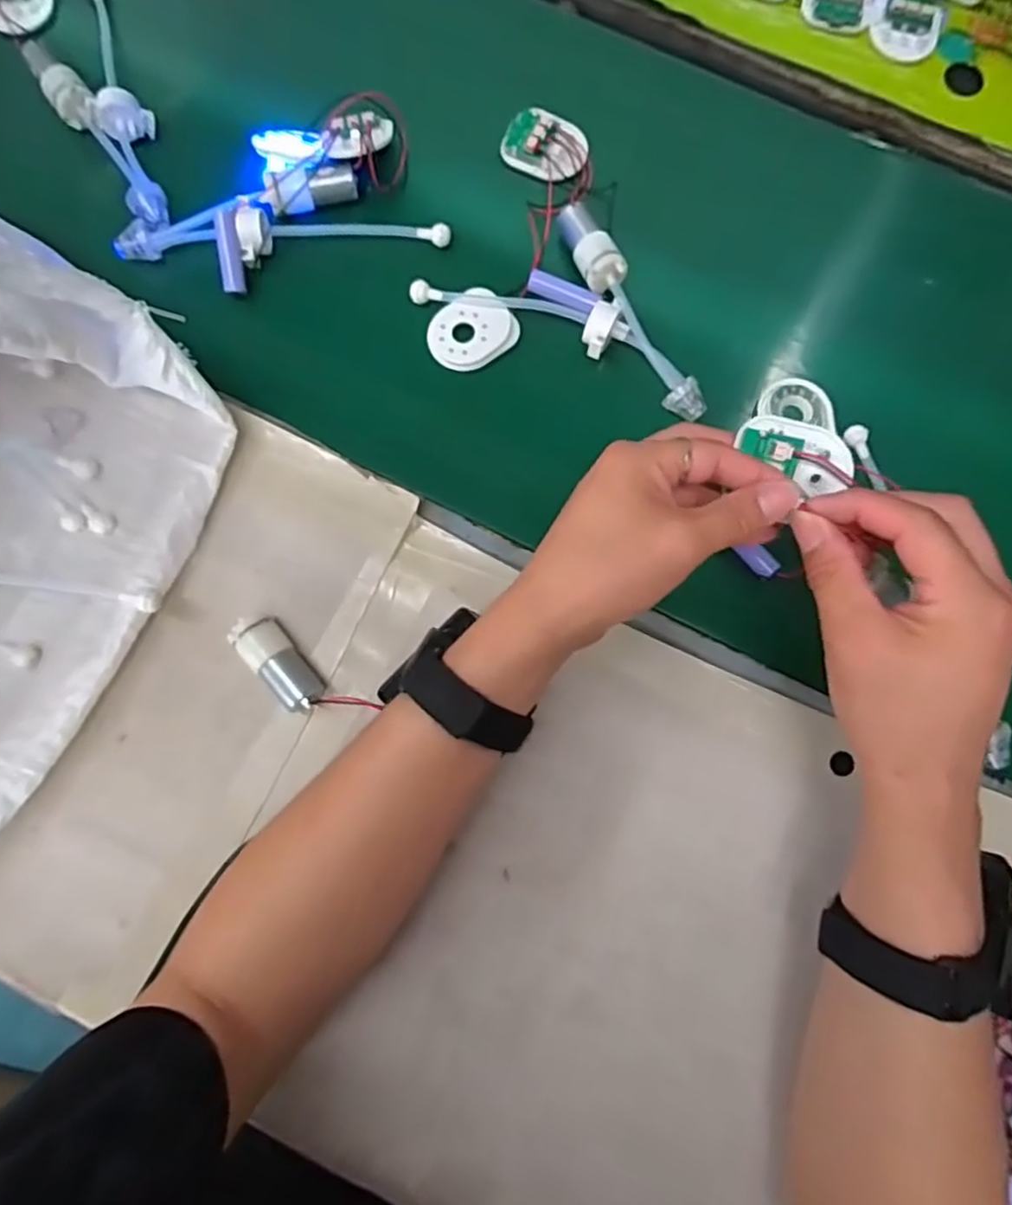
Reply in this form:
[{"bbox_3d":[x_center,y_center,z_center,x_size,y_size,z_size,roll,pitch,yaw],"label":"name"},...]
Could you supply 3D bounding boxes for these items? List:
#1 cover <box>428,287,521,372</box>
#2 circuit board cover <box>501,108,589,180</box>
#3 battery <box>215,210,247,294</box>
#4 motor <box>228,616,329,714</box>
[{"bbox_3d":[-0.023,-0.177,0.451,0.056,0.007,0.046,-34,80,-5],"label":"cover"},{"bbox_3d":[0.028,-0.317,0.481,0.058,0.007,0.047,20,81,5],"label":"circuit board cover"},{"bbox_3d":[-0.177,-0.225,0.447,0.013,0.010,0.047,-1,111,1],"label":"battery"},{"bbox_3d":[-0.131,0.036,0.403,0.026,0.027,0.059,-38,81,-5],"label":"motor"}]

